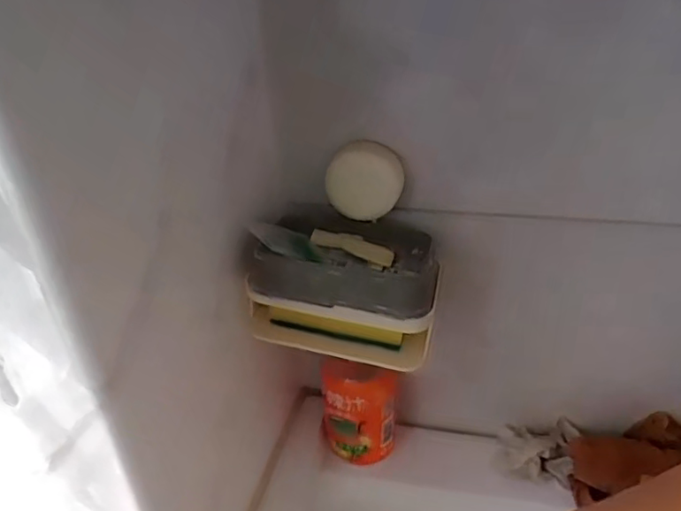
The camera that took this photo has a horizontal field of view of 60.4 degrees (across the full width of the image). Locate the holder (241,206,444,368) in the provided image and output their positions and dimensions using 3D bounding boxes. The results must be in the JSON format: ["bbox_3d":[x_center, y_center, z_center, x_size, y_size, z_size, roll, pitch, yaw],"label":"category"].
[{"bbox_3d":[0.006,0.020,0.422,0.134,0.081,0.087,5,32,16],"label":"holder"}]

